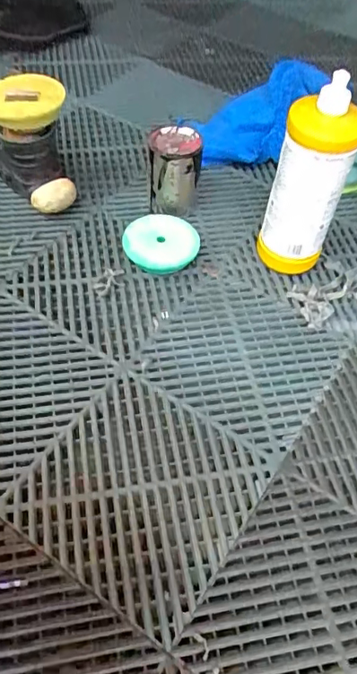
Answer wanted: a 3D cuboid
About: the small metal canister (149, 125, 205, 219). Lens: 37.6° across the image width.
[{"bbox_3d":[-0.007,-0.227,0.734,0.071,0.098,0.080,4,52,0],"label":"small metal canister"}]

